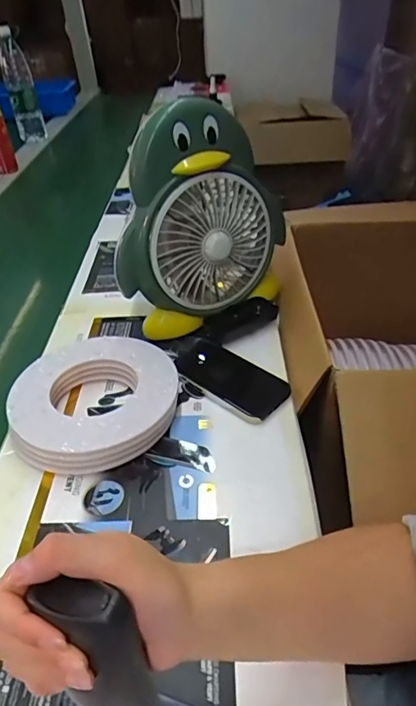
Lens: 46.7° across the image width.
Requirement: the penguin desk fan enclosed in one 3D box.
[{"bbox_3d":[-0.007,-0.183,0.671,0.259,0.286,0.104,-15,40,-16],"label":"penguin desk fan"}]

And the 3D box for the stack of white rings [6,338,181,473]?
[{"bbox_3d":[-0.133,0.055,0.577,0.187,0.041,0.193,3,38,6],"label":"stack of white rings"}]

